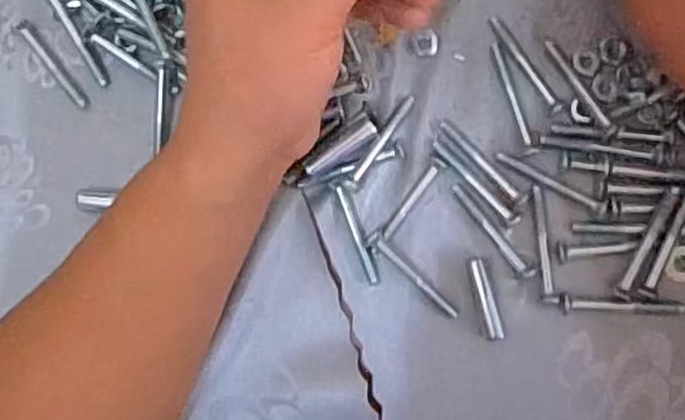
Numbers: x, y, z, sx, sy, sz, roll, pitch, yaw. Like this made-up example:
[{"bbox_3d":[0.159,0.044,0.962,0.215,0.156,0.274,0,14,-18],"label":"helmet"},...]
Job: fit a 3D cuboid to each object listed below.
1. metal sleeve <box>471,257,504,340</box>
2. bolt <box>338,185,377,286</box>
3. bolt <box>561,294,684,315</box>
[{"bbox_3d":[0.069,0.042,0.345,0.008,0.009,0.038,-14,86,7],"label":"metal sleeve"},{"bbox_3d":[0.008,0.012,0.354,0.006,0.006,0.049,-19,86,6],"label":"bolt"},{"bbox_3d":[0.131,0.046,0.337,0.056,0.008,0.008,3,88,7],"label":"bolt"}]

